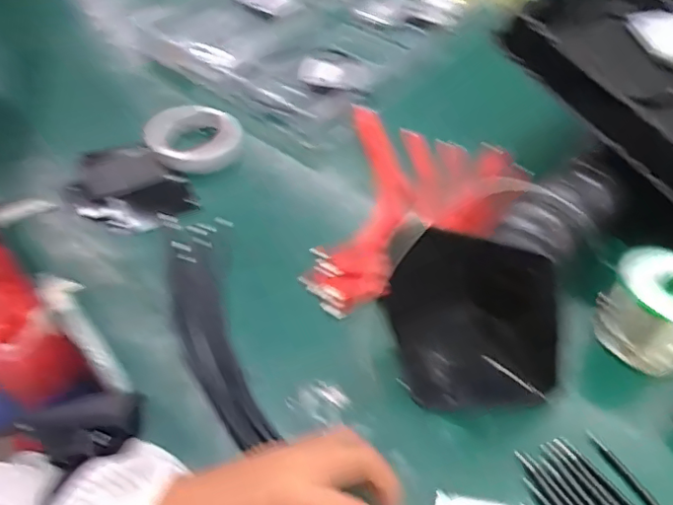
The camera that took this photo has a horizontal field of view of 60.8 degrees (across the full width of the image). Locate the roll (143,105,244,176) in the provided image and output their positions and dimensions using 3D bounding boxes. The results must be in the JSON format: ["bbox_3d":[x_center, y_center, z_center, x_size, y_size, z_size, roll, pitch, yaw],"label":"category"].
[{"bbox_3d":[-0.163,-0.130,0.653,0.106,0.026,0.096,-12,52,-8],"label":"roll"}]

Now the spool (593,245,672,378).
[{"bbox_3d":[0.262,0.050,0.469,0.060,0.084,0.075,-33,57,-21],"label":"spool"}]

